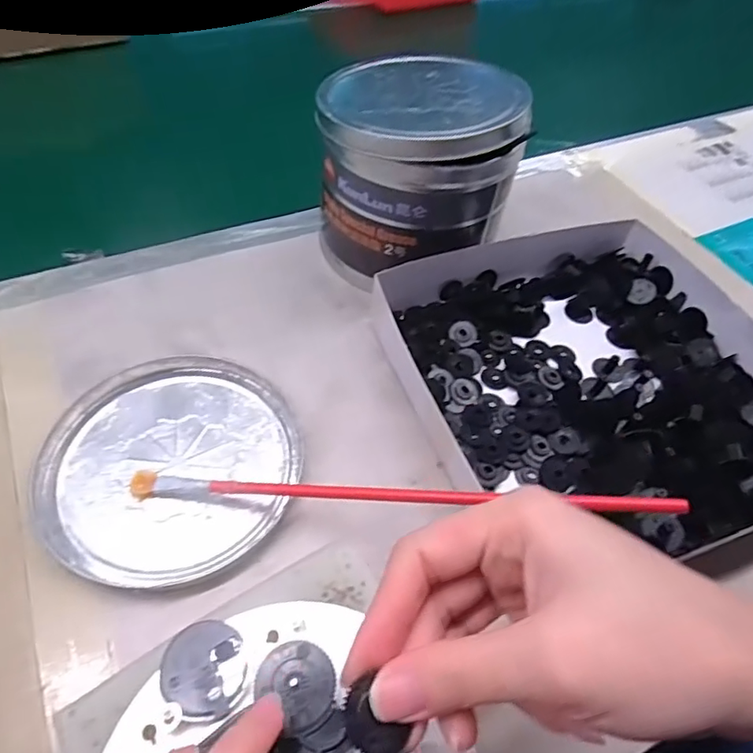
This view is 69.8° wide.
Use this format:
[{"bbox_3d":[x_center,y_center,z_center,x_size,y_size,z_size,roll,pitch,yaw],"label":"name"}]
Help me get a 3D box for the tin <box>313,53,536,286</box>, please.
[{"bbox_3d":[0.024,-0.137,0.360,0.122,0.110,0.120,1,51,-5],"label":"tin"}]

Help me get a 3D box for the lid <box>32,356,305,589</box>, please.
[{"bbox_3d":[-0.105,0.043,0.283,0.126,0.013,0.124,3,51,-3],"label":"lid"}]

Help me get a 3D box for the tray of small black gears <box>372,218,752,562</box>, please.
[{"bbox_3d":[0.126,-0.006,0.324,0.209,0.034,0.217,-13,54,-15],"label":"tray of small black gears"}]

